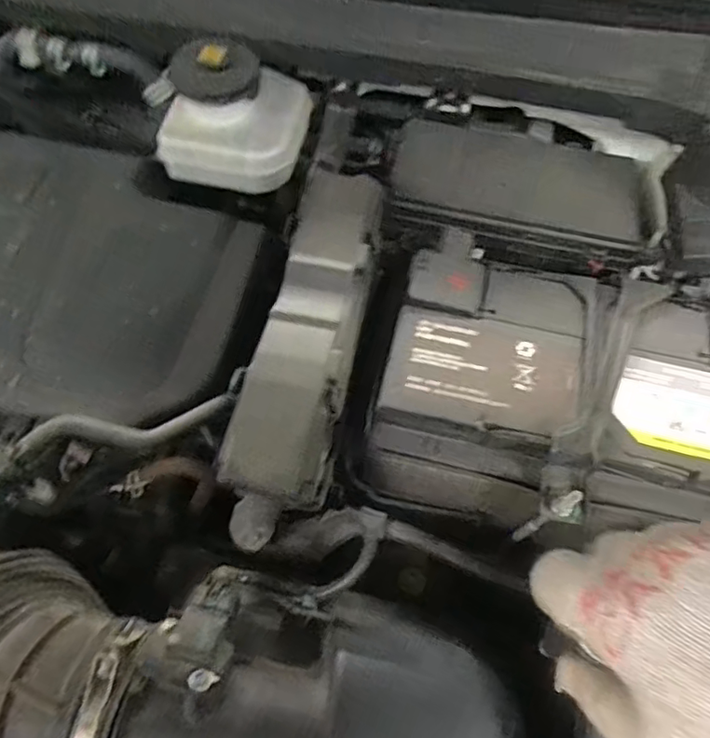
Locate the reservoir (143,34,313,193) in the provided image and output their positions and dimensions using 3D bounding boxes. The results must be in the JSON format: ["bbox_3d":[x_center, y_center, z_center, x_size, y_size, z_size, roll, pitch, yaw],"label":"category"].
[{"bbox_3d":[-0.103,-0.220,0.491,0.116,0.084,0.118,28,63,14],"label":"reservoir"}]

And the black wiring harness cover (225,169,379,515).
[{"bbox_3d":[-0.028,-0.031,0.399,0.066,0.048,0.253,10,60,4],"label":"black wiring harness cover"}]

